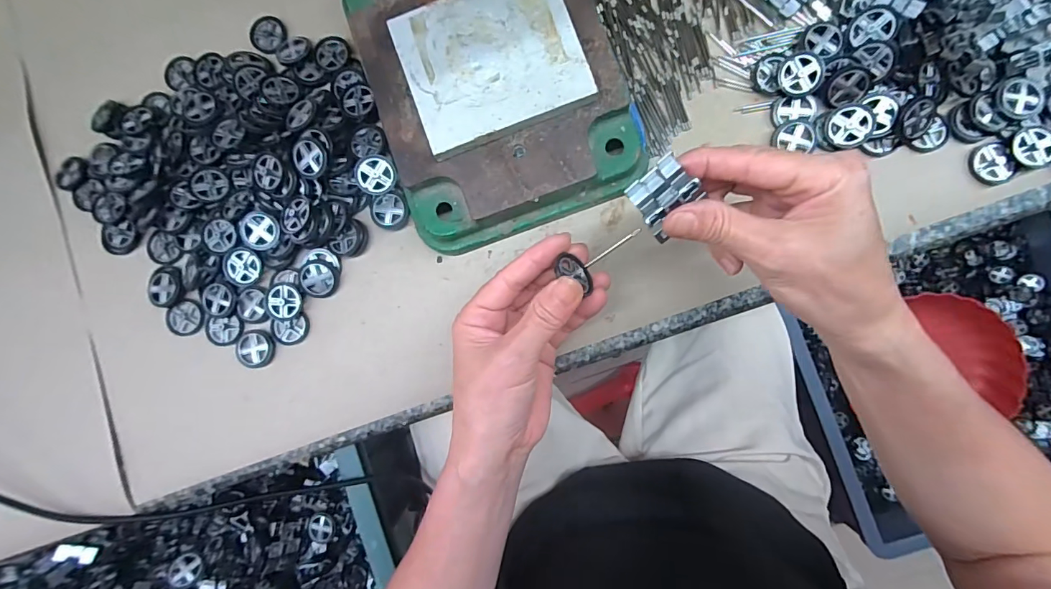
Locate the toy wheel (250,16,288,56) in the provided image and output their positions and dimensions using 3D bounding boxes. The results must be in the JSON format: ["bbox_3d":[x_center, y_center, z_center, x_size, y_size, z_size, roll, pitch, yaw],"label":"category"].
[{"bbox_3d":[-0.196,-0.200,0.343,0.027,0.009,0.027,0,87,4],"label":"toy wheel"}]

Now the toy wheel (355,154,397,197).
[{"bbox_3d":[-0.107,-0.085,0.316,0.027,0.007,0.028,0,87,4],"label":"toy wheel"}]

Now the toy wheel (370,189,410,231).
[{"bbox_3d":[-0.096,-0.060,0.322,0.027,0.011,0.026,0,87,4],"label":"toy wheel"}]

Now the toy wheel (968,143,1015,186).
[{"bbox_3d":[0.301,-0.084,0.289,0.021,0.005,0.026,-11,86,4],"label":"toy wheel"}]

